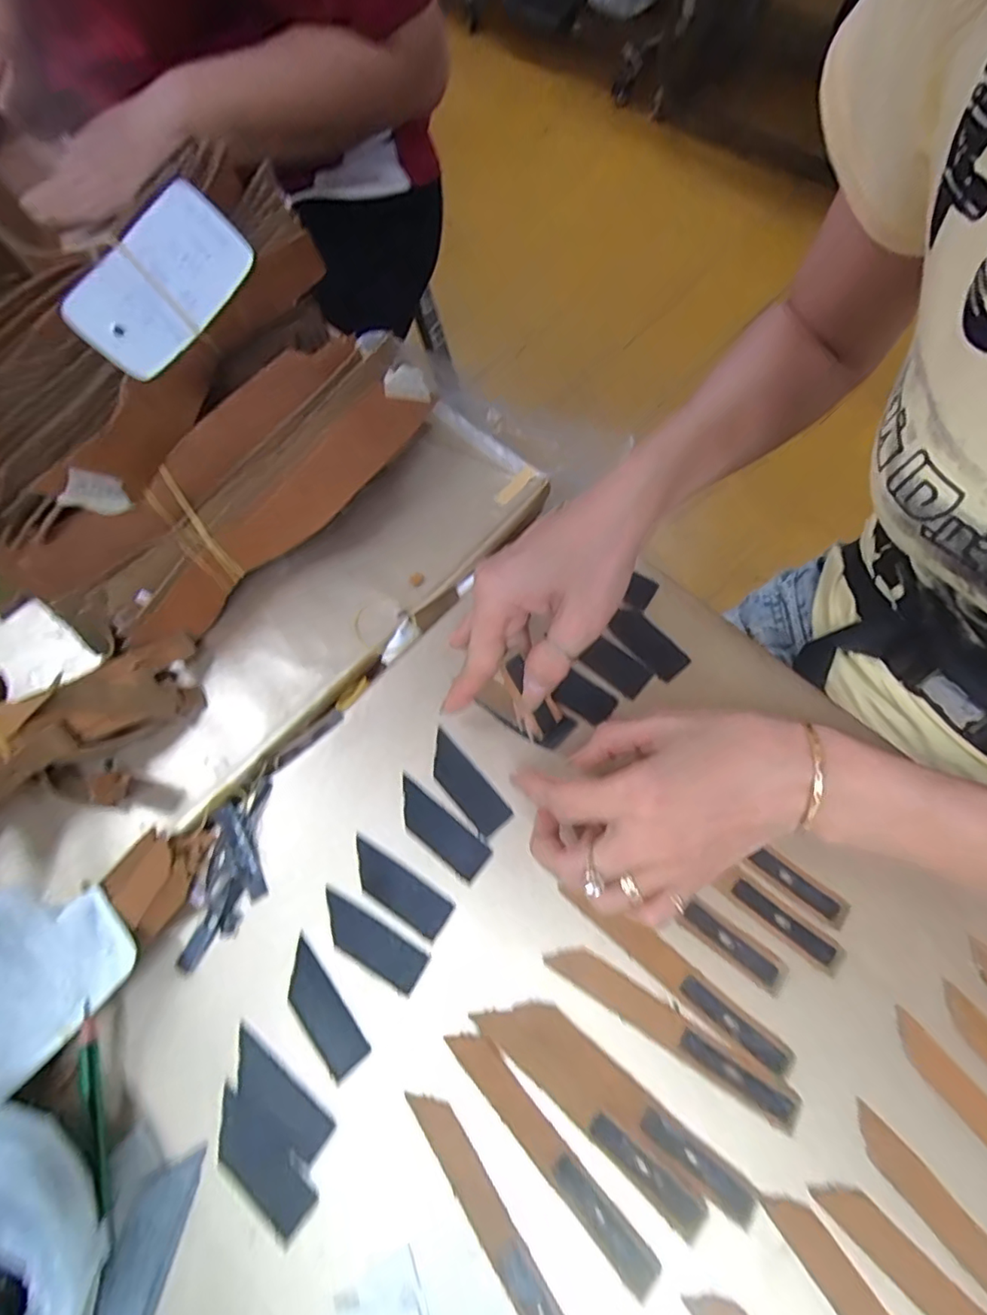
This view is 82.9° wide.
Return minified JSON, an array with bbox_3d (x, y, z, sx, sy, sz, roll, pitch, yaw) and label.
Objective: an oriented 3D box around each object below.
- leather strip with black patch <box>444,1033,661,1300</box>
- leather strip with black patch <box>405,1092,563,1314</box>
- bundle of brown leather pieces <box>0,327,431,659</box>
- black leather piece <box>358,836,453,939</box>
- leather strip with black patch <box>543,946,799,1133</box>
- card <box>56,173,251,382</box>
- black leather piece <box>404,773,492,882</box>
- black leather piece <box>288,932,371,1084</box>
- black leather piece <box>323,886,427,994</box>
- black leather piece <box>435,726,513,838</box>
[{"bbox_3d":[0.024,0.224,0.254,0.017,0.004,0.120,-42,72,-14],"label":"leather strip with black patch"},{"bbox_3d":[0.001,0.251,0.245,0.016,0.009,0.120,-34,70,-11],"label":"leather strip with black patch"},{"bbox_3d":[-0.159,-0.102,0.357,0.086,0.070,0.264,42,75,17],"label":"bundle of brown leather pieces"},{"bbox_3d":[-0.052,0.124,0.301,0.062,0.004,0.022,31,74,10],"label":"black leather piece"},{"bbox_3d":[0.084,0.180,0.272,0.124,0.005,0.018,30,72,14],"label":"leather strip with black patch"},{"bbox_3d":[-0.196,-0.222,0.332,0.055,0.014,0.108,41,85,-25],"label":"card"},{"bbox_3d":[-0.031,0.096,0.311,0.062,0.004,0.021,38,75,12],"label":"black leather piece"},{"bbox_3d":[-0.088,0.177,0.281,0.022,0.004,0.062,-37,71,-12],"label":"black leather piece"},{"bbox_3d":[-0.066,0.148,0.291,0.063,0.004,0.022,28,71,13],"label":"black leather piece"},{"bbox_3d":[-0.017,0.072,0.321,0.021,0.004,0.062,-37,74,-21],"label":"black leather piece"}]

